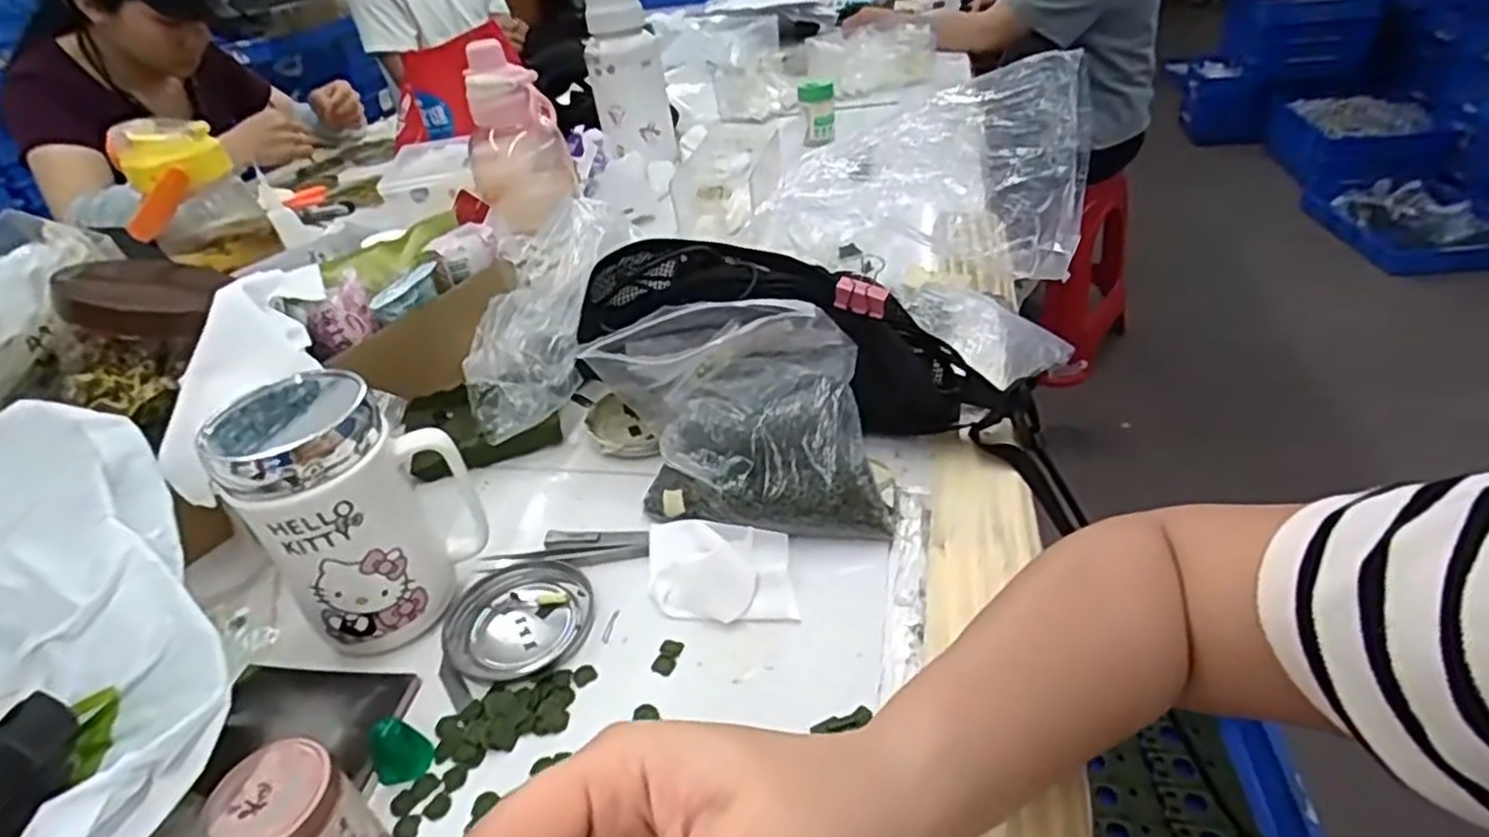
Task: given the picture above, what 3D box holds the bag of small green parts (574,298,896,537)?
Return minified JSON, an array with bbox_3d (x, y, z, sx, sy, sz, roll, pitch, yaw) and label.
[{"bbox_3d":[-0.010,0.001,0.453,0.166,0.105,0.122,-7,36,1],"label":"bag of small green parts"}]

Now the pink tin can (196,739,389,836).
[{"bbox_3d":[-0.172,0.162,0.294,0.046,0.061,0.044,-6,35,4],"label":"pink tin can"}]

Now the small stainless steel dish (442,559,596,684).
[{"bbox_3d":[-0.123,0.109,0.414,0.078,0.007,0.076,-6,35,4],"label":"small stainless steel dish"}]

